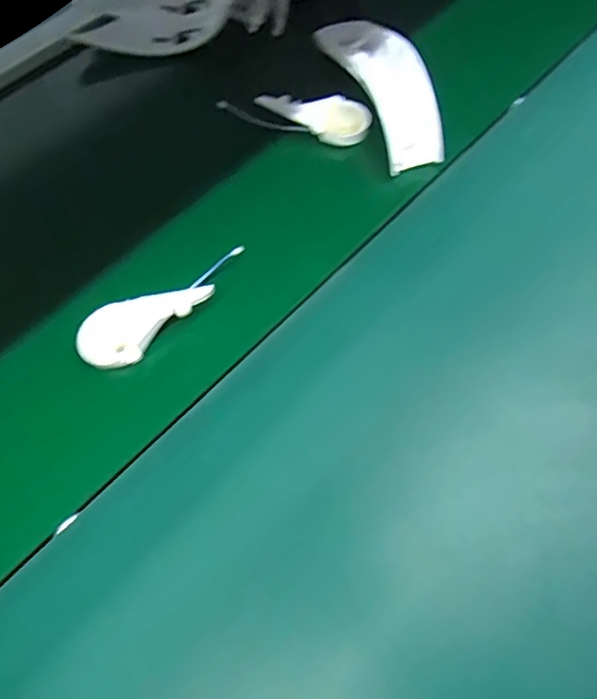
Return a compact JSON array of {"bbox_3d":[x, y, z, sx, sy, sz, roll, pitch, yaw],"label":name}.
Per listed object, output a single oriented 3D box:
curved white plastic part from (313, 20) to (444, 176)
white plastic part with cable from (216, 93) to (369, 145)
[{"bbox_3d":[0.072,-0.231,0.458,0.054,0.043,0.173,-18,60,-7],"label":"curved white plastic part"},{"bbox_3d":[0.001,-0.211,0.465,0.126,0.022,0.045,15,62,12],"label":"white plastic part with cable"}]

